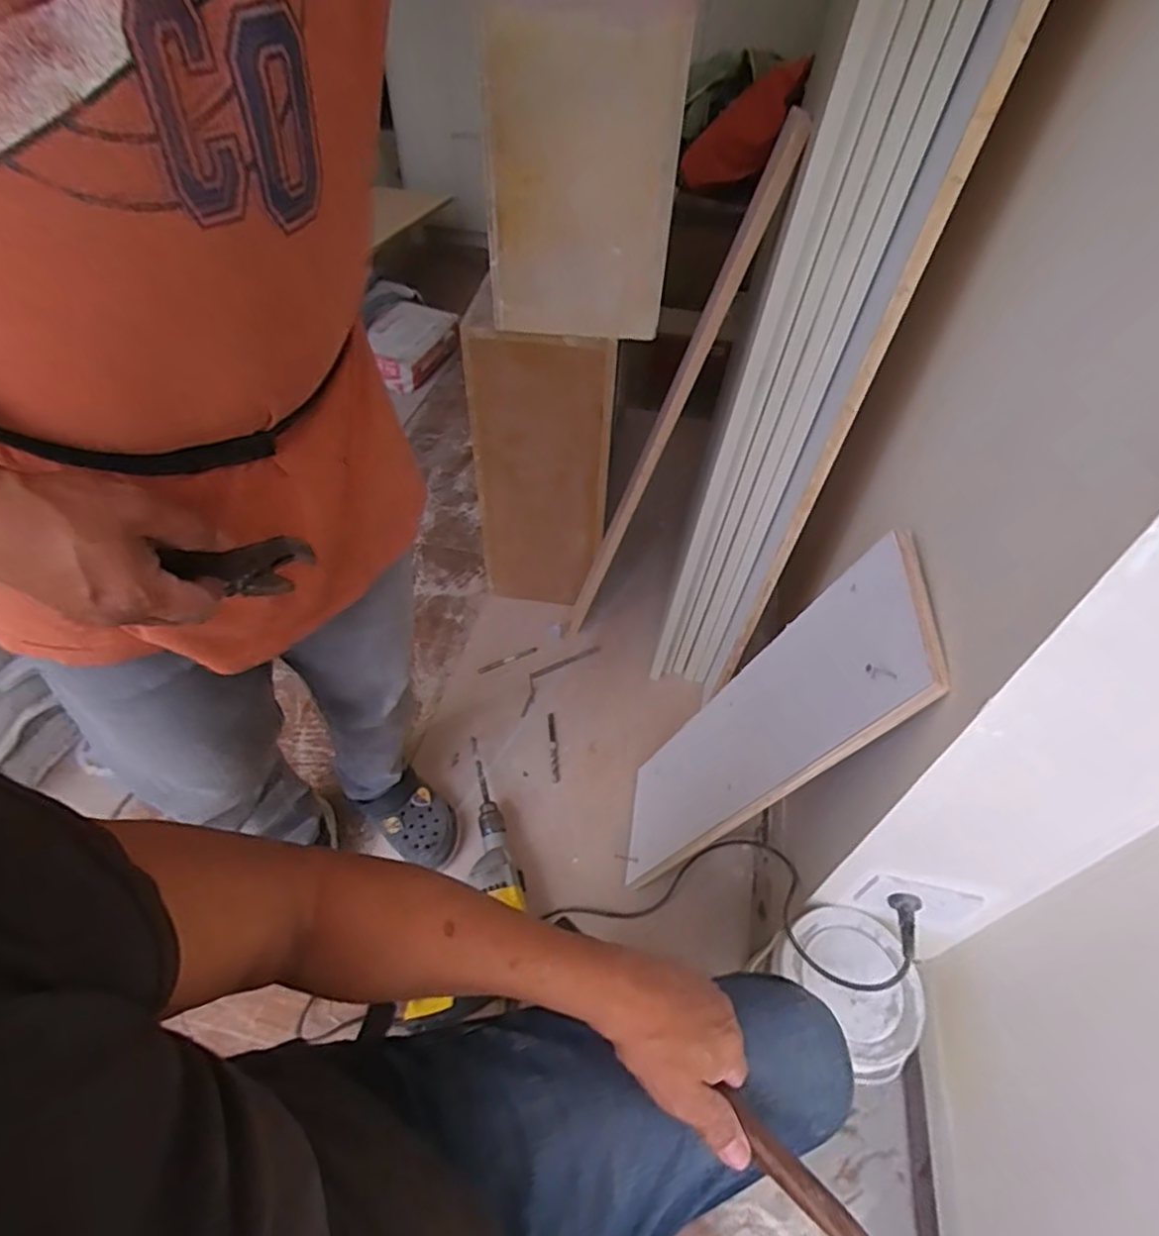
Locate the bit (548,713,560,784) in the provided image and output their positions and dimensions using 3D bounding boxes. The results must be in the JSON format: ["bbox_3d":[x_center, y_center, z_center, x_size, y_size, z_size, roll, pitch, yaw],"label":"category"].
[{"bbox_3d":[-0.047,0.237,1.173,0.015,0.007,0.137,-8,51,0],"label":"bit"}]

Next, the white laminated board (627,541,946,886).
[{"bbox_3d":[0.213,0.159,0.825,0.021,0.611,0.209,22,46,-11],"label":"white laminated board"}]

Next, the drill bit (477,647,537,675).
[{"bbox_3d":[-0.145,0.086,1.284,0.125,0.009,0.012,-23,53,-12],"label":"drill bit"}]

